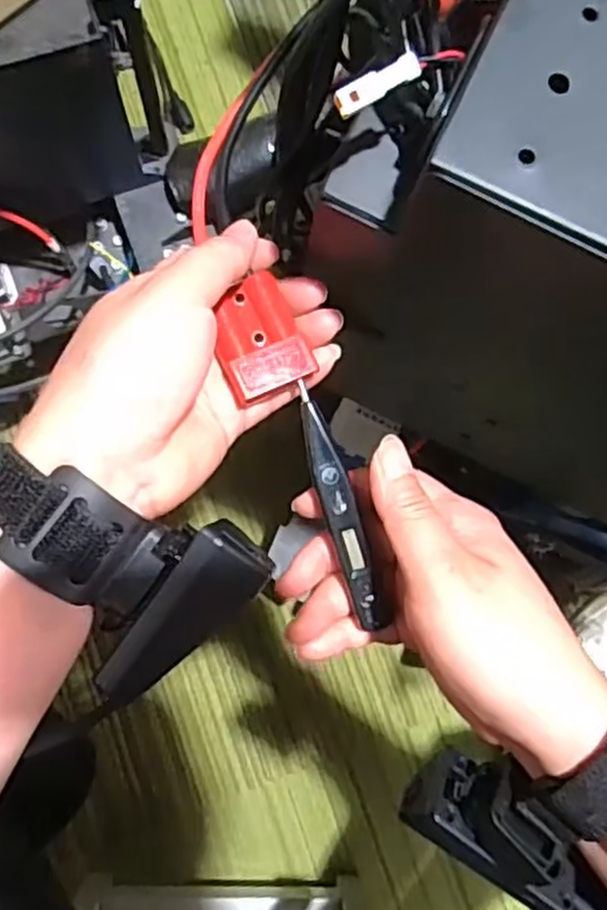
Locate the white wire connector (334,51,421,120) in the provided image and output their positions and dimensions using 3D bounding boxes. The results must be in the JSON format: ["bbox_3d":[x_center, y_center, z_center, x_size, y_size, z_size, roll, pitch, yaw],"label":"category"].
[{"bbox_3d":[0.022,-0.110,0.213,0.028,0.004,0.007,-30,86,-7],"label":"white wire connector"}]

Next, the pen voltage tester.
[{"bbox_3d":[0.016,0.023,0.296,0.014,0.009,0.097,-19,94,-6],"label":"pen voltage tester"}]

